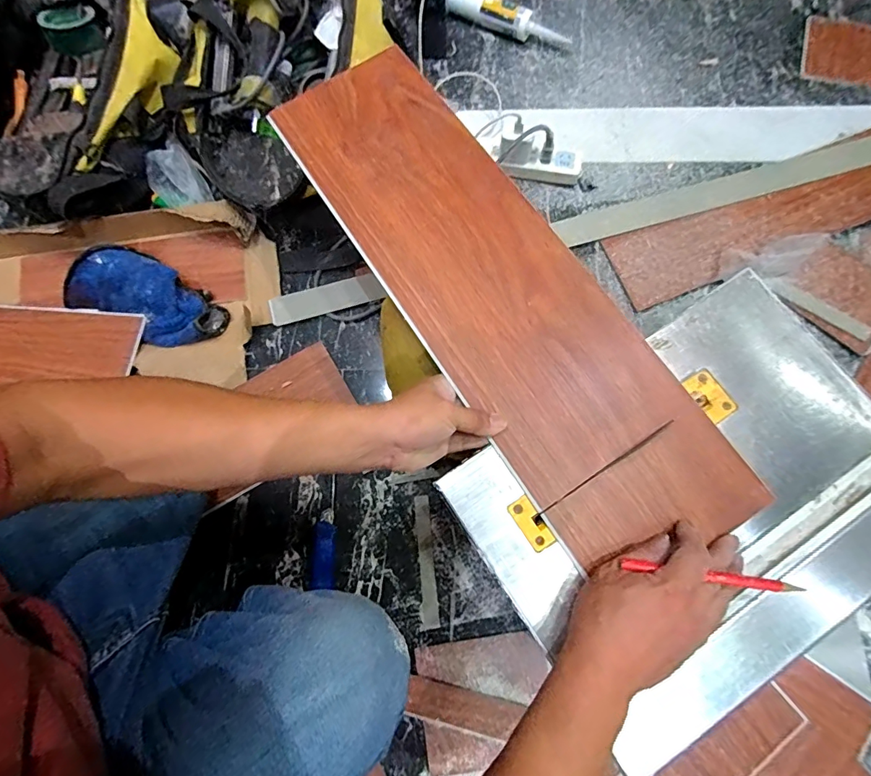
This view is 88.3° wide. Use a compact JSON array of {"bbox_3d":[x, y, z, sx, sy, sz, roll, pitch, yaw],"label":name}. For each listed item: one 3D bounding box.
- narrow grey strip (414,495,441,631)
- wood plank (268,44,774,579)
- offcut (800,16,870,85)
[{"bbox_3d":[-0.015,0.259,0.675,0.024,0.004,0.186,-6,77,-1],"label":"narrow grey strip"},{"bbox_3d":[0.052,-0.117,0.480,0.185,0.015,0.637,-33,76,-7],"label":"wood plank"},{"bbox_3d":[0.817,-0.655,0.878,0.195,0.011,0.155,12,77,3],"label":"offcut"}]

